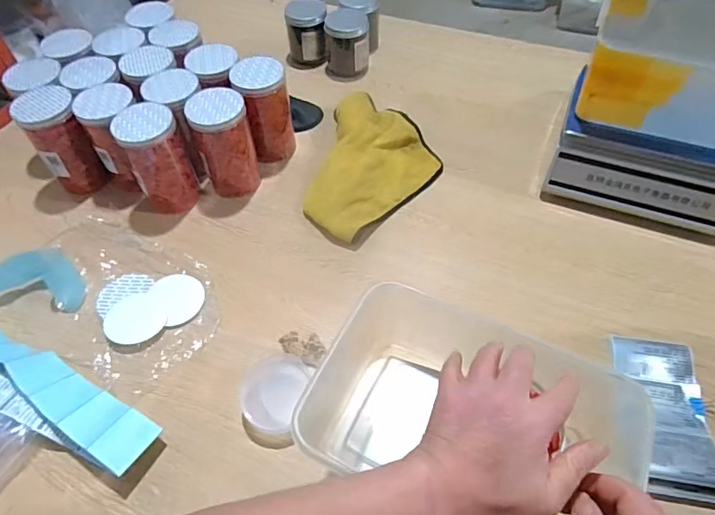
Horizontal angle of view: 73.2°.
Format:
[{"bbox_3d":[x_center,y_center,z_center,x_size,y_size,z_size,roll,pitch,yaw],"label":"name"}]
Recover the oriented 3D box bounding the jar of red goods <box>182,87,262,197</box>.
[{"bbox_3d":[-0.205,-0.173,0.751,0.081,0.162,0.081,-1,53,2],"label":"jar of red goods"}]

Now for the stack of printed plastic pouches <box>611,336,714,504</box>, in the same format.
[{"bbox_3d":[0.363,0.178,0.558,0.087,0.024,0.185,4,54,5],"label":"stack of printed plastic pouches"}]

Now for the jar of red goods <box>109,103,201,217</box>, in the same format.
[{"bbox_3d":[-0.299,-0.149,0.731,0.082,0.156,0.082,-1,53,2],"label":"jar of red goods"}]

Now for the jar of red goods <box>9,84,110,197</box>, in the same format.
[{"bbox_3d":[-0.452,-0.177,0.745,0.077,0.150,0.072,-1,53,2],"label":"jar of red goods"}]

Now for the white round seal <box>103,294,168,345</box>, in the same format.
[{"bbox_3d":[-0.300,0.081,0.653,0.078,0.008,0.076,-1,53,2],"label":"white round seal"}]

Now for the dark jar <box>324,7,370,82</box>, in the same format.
[{"bbox_3d":[-0.022,-0.432,0.965,0.093,0.103,0.094,-3,53,1],"label":"dark jar"}]

